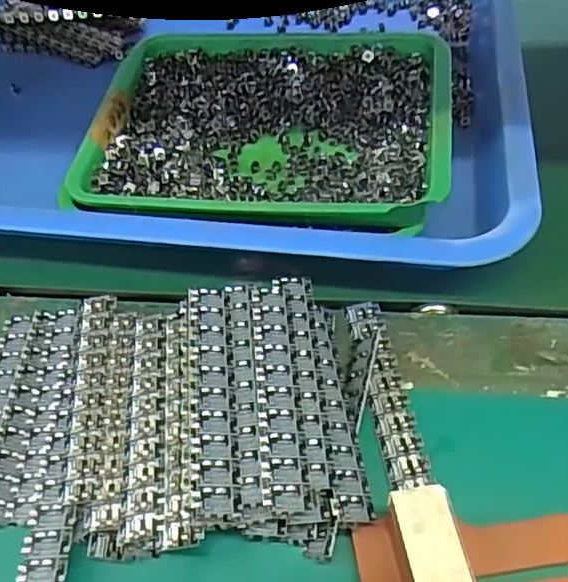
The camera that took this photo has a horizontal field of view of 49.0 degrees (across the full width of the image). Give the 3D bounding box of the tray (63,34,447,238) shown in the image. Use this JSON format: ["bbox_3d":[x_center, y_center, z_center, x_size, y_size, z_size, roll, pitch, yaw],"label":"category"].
[{"bbox_3d":[-0.009,-0.102,0.398,0.220,0.044,0.177,6,54,10],"label":"tray"}]

